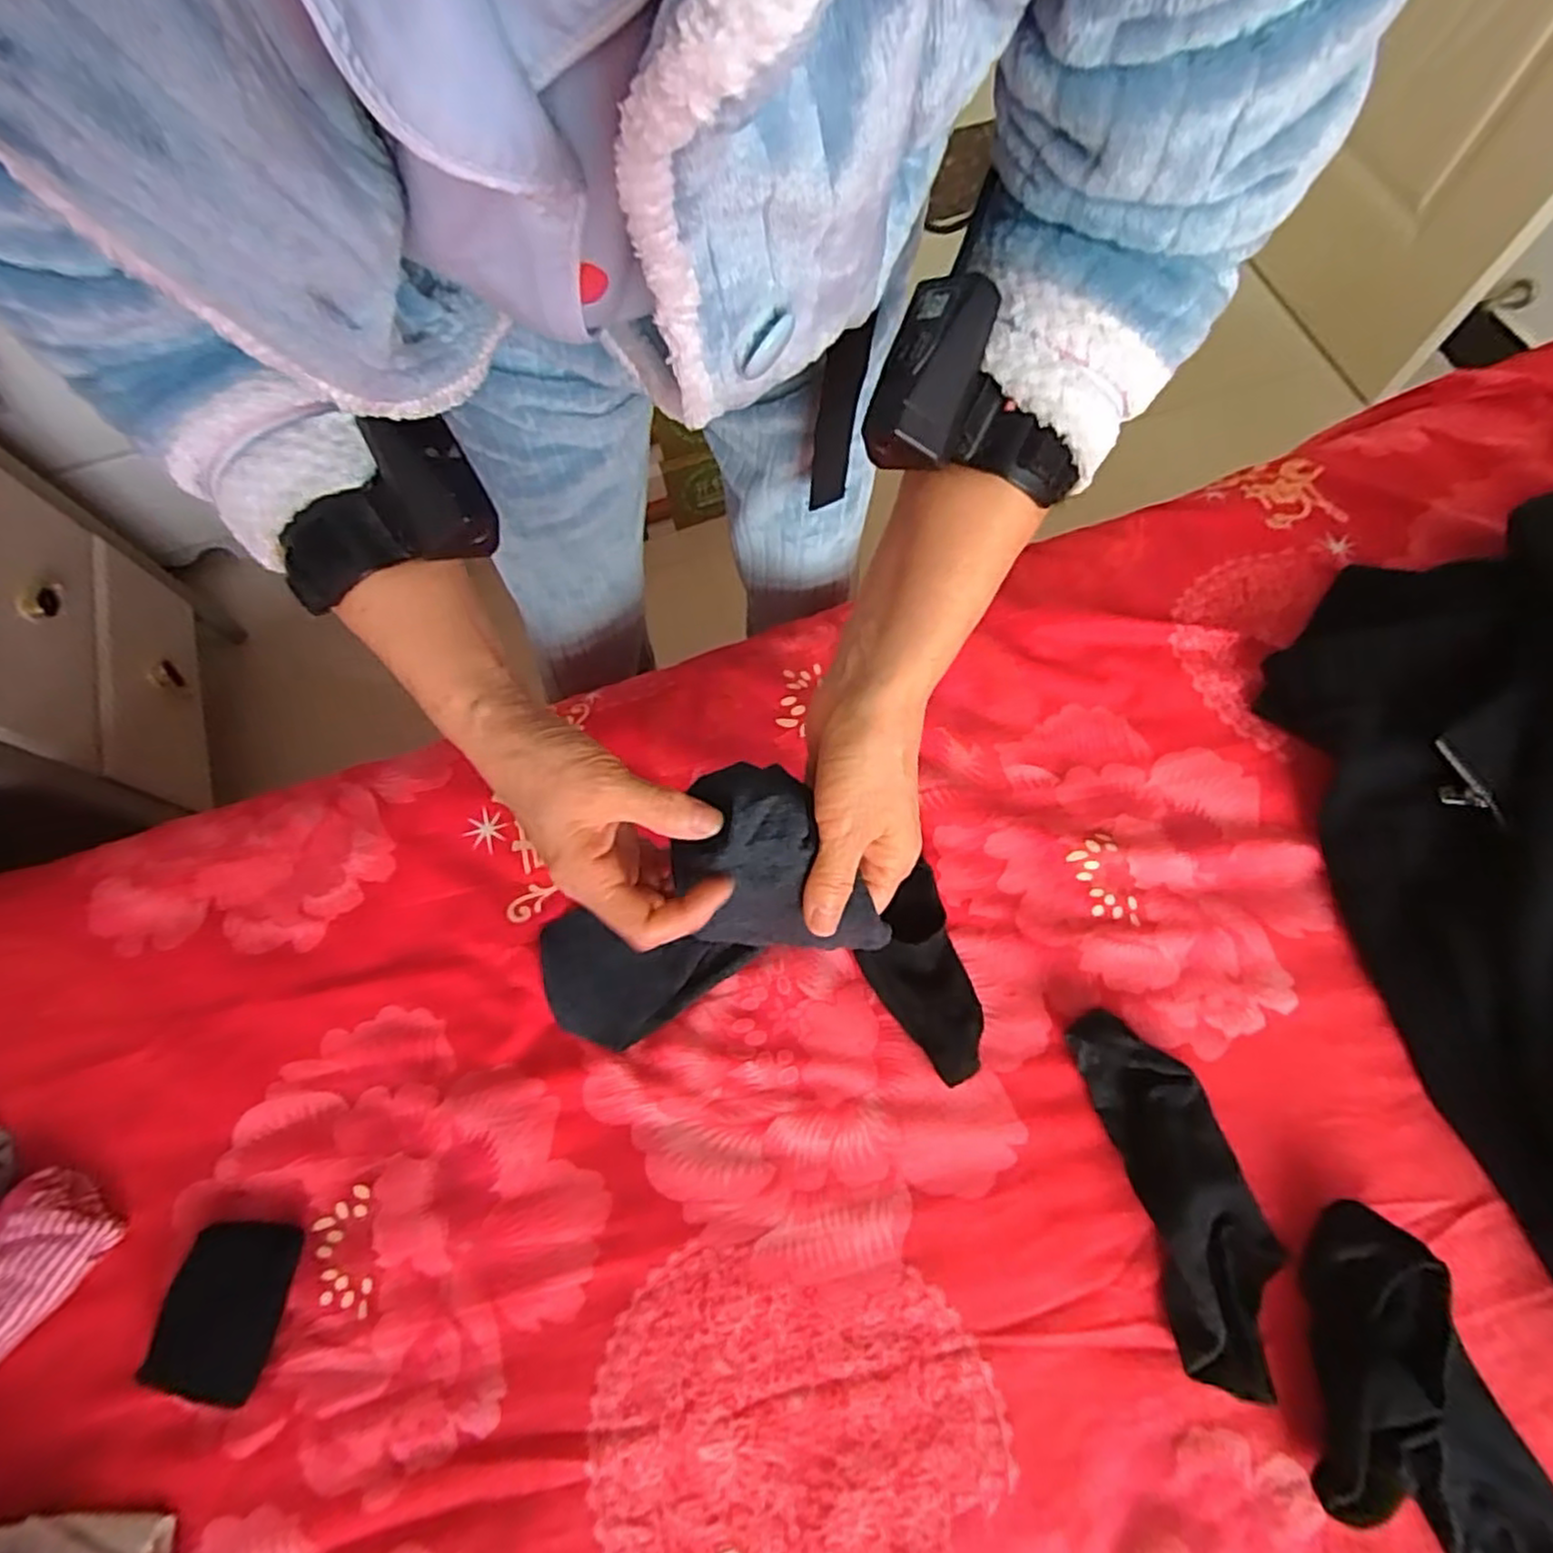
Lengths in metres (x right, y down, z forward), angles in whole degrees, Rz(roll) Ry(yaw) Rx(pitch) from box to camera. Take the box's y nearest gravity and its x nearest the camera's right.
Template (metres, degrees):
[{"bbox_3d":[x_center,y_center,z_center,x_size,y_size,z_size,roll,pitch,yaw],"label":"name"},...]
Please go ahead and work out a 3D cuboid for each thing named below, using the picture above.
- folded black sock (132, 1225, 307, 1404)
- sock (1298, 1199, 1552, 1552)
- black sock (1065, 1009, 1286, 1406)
[{"bbox_3d":[-0.323,0.309,0.421,0.060,0.024,0.082,2,69,2],"label":"folded black sock"},{"bbox_3d":[0.342,0.359,0.373,0.118,0.040,0.228,-22,70,-7],"label":"sock"},{"bbox_3d":[0.241,0.239,0.424,0.069,0.031,0.198,-13,69,-4],"label":"black sock"}]

